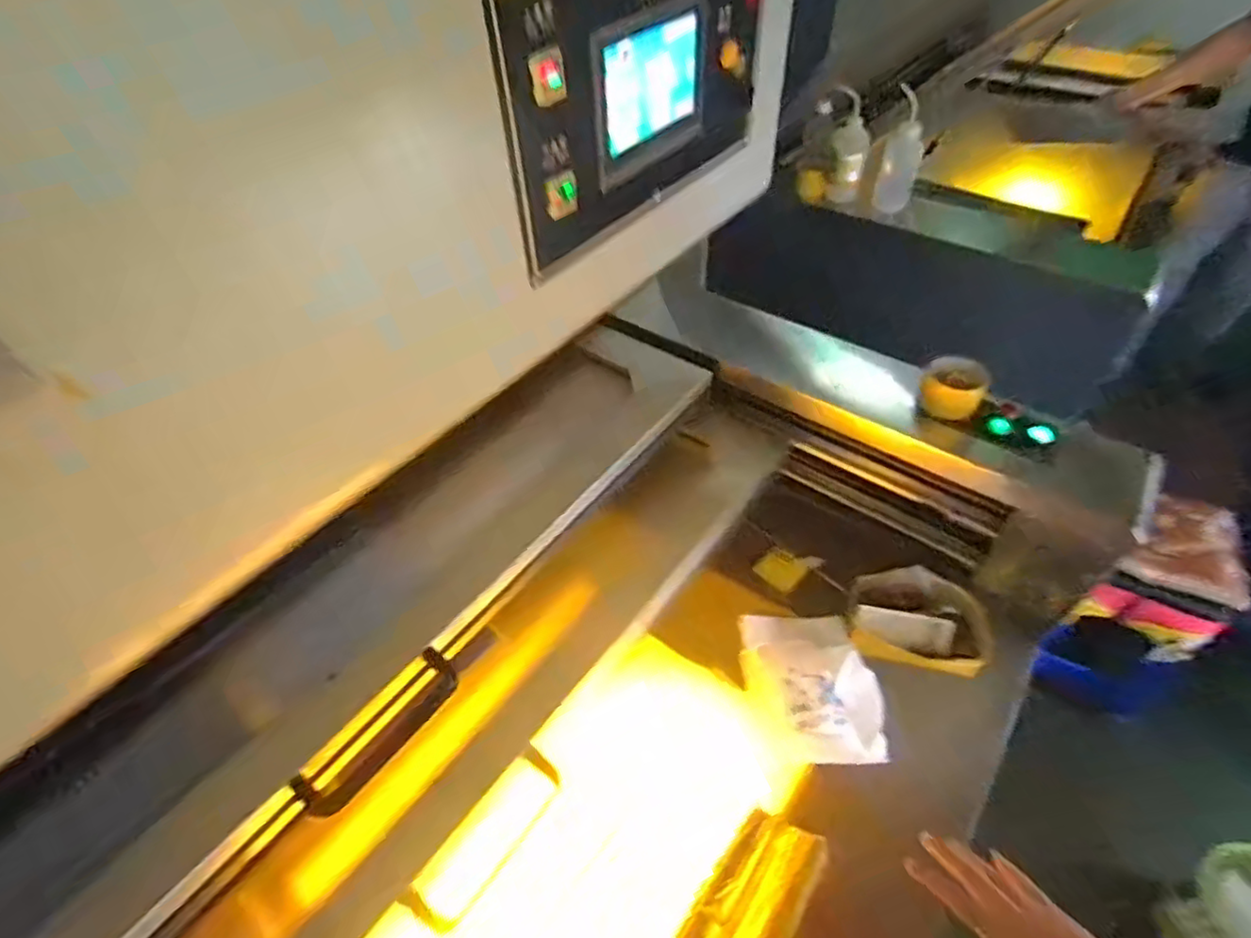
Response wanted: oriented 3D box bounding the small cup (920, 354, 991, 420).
[{"bbox_3d":[0.489,-0.117,0.929,0.096,0.071,0.073,24,54,22],"label":"small cup"}]

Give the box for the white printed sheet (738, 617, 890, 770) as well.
[{"bbox_3d":[0.278,0.306,0.893,0.172,0.060,0.236,-16,50,-11],"label":"white printed sheet"}]

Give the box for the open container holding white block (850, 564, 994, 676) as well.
[{"bbox_3d":[0.464,0.236,0.979,0.215,0.070,0.144,12,50,13],"label":"open container holding white block"}]

